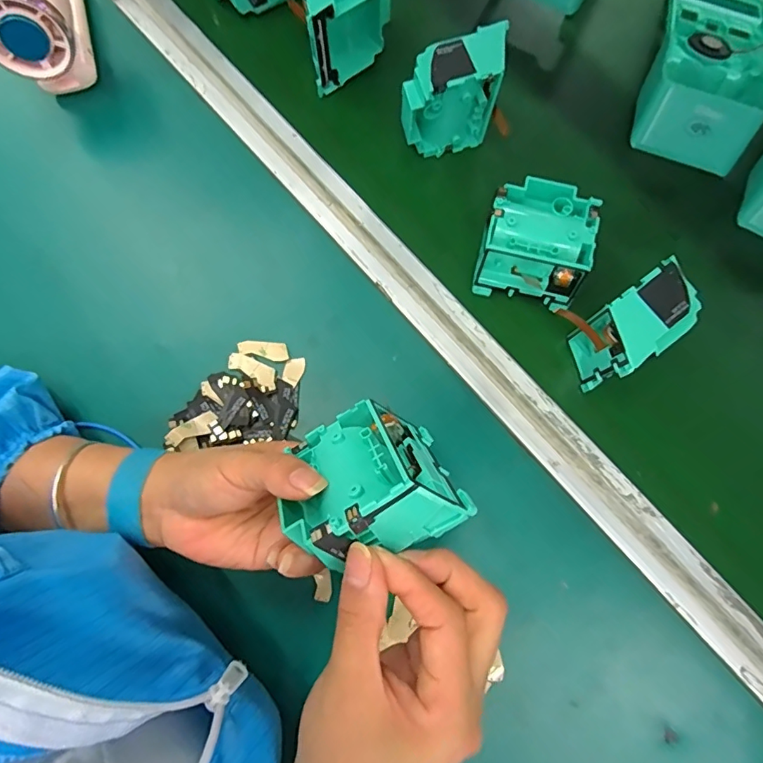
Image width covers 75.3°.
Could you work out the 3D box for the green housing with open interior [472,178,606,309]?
[{"bbox_3d":[0.111,-0.101,0.365,0.077,0.045,0.079,14,76,3],"label":"green housing with open interior"}]

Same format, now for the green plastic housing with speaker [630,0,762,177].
[{"bbox_3d":[0.256,-0.253,0.392,0.092,0.054,0.192,22,76,5],"label":"green plastic housing with speaker"}]

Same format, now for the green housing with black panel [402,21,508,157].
[{"bbox_3d":[0.053,-0.208,0.372,0.081,0.086,0.041,-23,77,-6],"label":"green housing with black panel"}]

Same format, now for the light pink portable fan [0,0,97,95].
[{"bbox_3d":[-0.259,-0.276,0.371,0.054,0.092,0.103,-15,76,-4],"label":"light pink portable fan"}]

